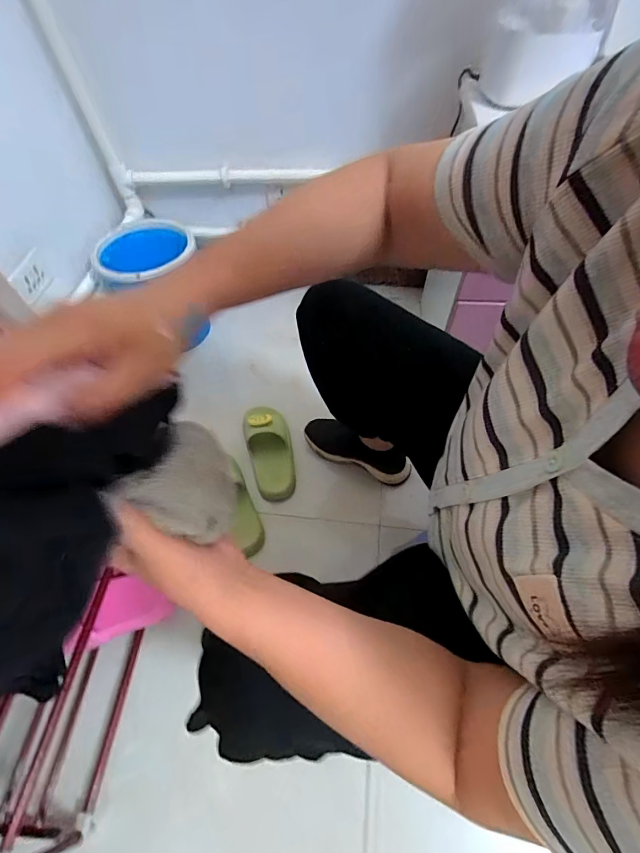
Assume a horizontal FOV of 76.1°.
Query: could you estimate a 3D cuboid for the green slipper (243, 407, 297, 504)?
[{"bbox_3d":[-0.110,0.039,0.919,0.104,0.078,0.242,-14,58,-8],"label":"green slipper"}]

